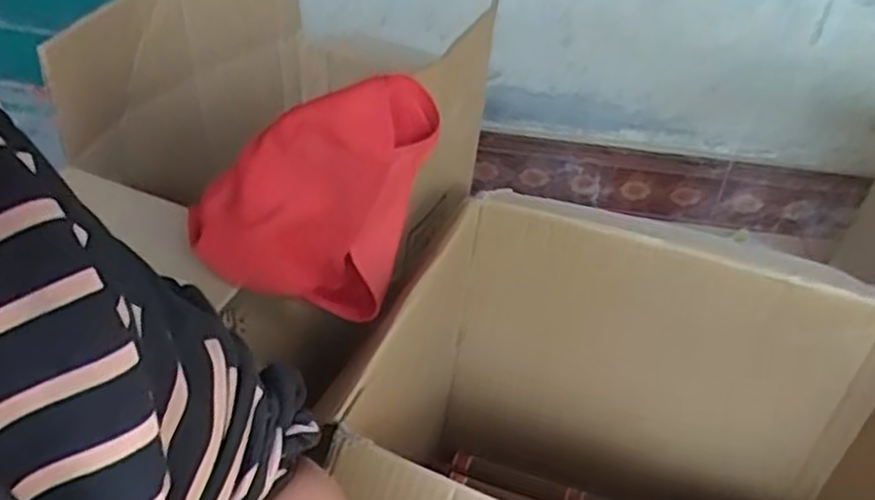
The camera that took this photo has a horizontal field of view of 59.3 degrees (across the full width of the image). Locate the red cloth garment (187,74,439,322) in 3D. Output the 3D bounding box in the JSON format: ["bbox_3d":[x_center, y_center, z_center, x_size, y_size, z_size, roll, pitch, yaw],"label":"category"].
[{"bbox_3d":[-0.103,-0.048,0.655,0.154,0.152,0.185,15,38,11],"label":"red cloth garment"}]

